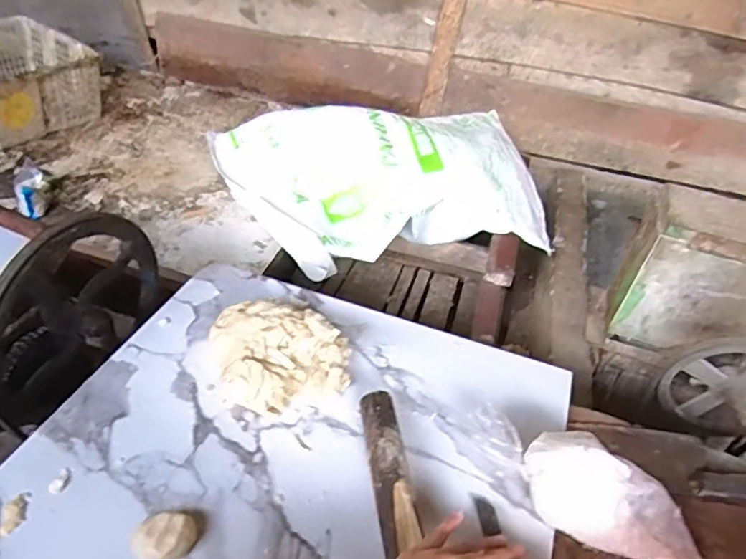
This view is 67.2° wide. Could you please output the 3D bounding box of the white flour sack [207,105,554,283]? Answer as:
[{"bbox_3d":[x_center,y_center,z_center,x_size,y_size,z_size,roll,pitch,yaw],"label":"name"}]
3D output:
[{"bbox_3d":[0.041,-0.218,1.198,0.676,0.188,0.419,-9,44,-20],"label":"white flour sack"}]

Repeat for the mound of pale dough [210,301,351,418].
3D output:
[{"bbox_3d":[-0.099,0.071,0.624,0.153,0.065,0.136,-13,43,-22],"label":"mound of pale dough"}]

